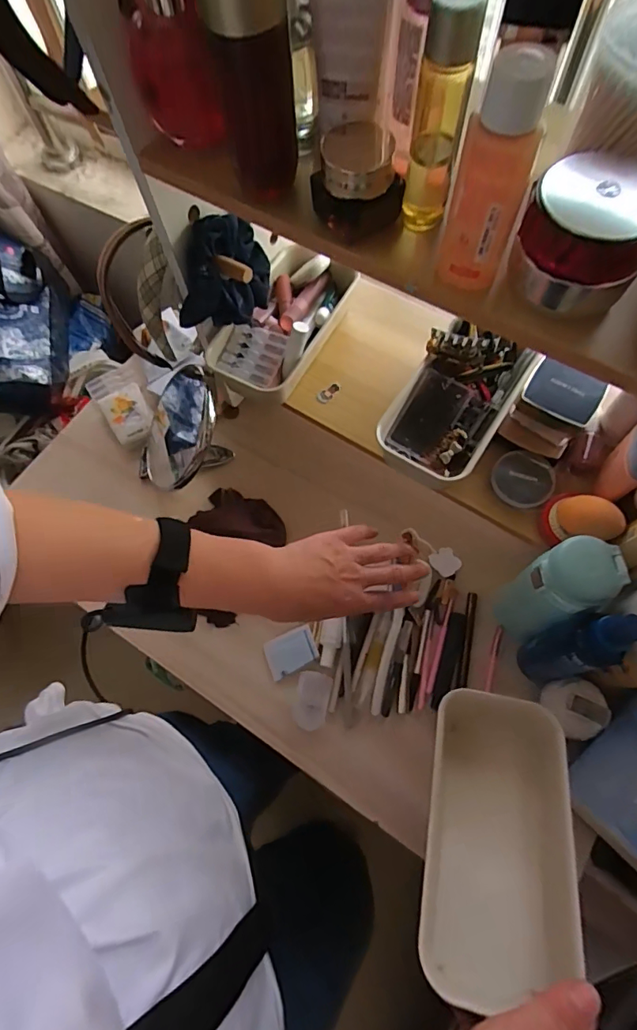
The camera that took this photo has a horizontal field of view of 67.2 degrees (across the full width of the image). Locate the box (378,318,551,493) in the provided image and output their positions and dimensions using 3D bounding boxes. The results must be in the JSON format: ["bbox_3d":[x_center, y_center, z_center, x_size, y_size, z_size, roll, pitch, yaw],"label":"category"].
[{"bbox_3d":[0.139,-0.116,0.487,0.106,0.052,0.177,26,72,12],"label":"box"}]

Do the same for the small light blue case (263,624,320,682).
[{"bbox_3d":[-0.030,0.149,0.524,0.055,0.004,0.040,-24,70,-7],"label":"small light blue case"}]

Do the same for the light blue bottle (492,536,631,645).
[{"bbox_3d":[0.214,0.071,0.458,0.066,0.175,0.062,-39,72,-12],"label":"light blue bottle"}]

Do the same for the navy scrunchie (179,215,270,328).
[{"bbox_3d":[-0.090,-0.227,0.465,0.044,0.094,0.105,24,72,11],"label":"navy scrunchie"}]

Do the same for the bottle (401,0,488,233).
[{"bbox_3d":[0.067,-0.219,0.272,0.027,0.108,0.026,8,70,6],"label":"bottle"}]

